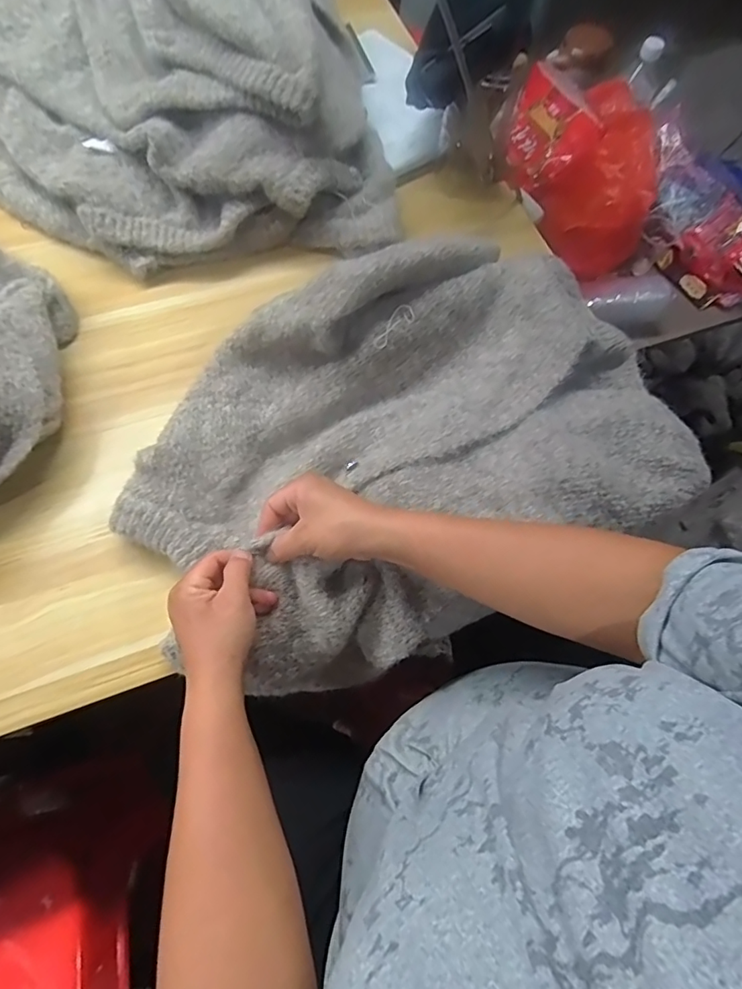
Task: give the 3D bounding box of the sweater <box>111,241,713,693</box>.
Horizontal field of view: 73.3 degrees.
[{"bbox_3d":[0.046,-0.054,0.486,0.525,0.131,0.336,-26,72,-13],"label":"sweater"}]

